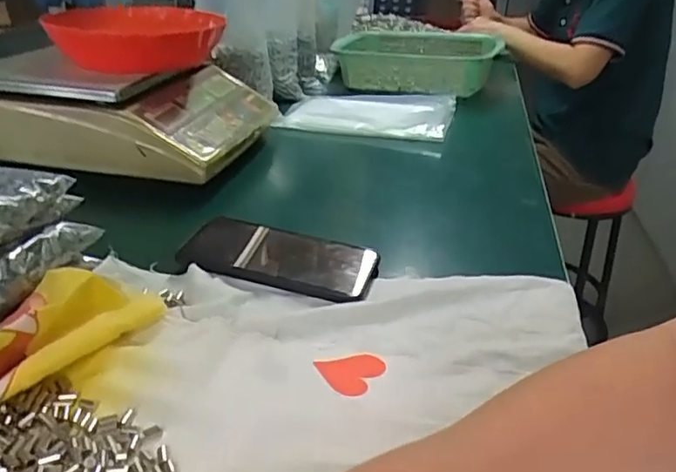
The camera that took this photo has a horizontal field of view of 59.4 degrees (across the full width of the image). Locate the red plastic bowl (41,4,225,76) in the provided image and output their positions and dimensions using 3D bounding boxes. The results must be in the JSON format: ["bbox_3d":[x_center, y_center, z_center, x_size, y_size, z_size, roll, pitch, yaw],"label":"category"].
[{"bbox_3d":[-0.232,-0.225,0.705,0.174,0.069,0.162,3,28,-2],"label":"red plastic bowl"}]

